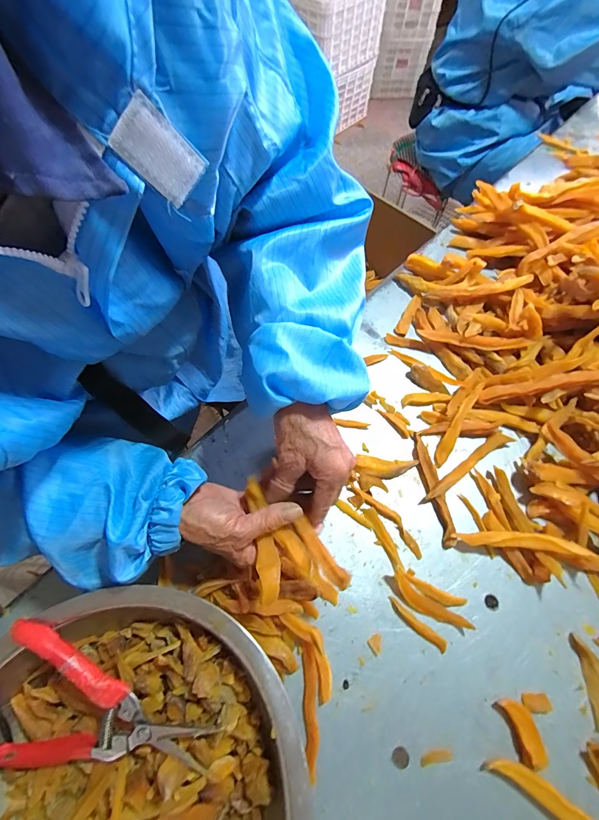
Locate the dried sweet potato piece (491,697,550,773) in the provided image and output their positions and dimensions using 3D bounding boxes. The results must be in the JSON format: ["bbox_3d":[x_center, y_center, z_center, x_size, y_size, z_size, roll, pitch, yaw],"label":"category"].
[{"bbox_3d":[0.207,0.300,0.320,0.024,0.016,0.049,-14,66,-9],"label":"dried sweet potato piece"}]

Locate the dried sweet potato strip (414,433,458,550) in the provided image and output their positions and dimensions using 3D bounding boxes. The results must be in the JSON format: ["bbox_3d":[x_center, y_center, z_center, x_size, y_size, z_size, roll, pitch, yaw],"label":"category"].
[{"bbox_3d":[0.163,0.095,0.417,0.017,0.017,0.134,-8,65,-6],"label":"dried sweet potato strip"}]

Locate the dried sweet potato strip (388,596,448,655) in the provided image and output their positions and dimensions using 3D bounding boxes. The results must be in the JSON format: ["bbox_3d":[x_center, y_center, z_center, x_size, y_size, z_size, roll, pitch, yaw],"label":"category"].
[{"bbox_3d":[0.123,0.224,0.358,0.068,0.004,0.012,35,68,14],"label":"dried sweet potato strip"}]

